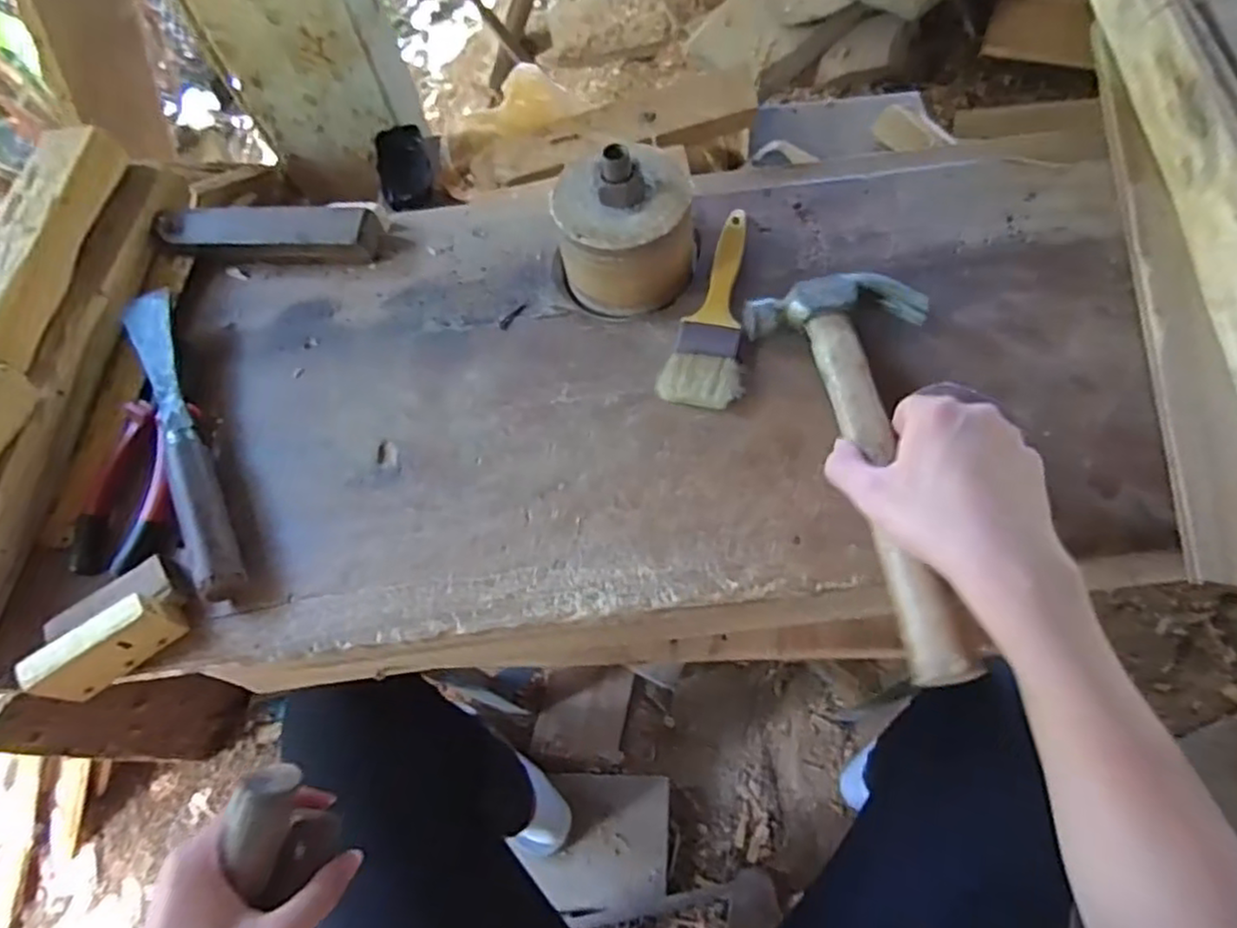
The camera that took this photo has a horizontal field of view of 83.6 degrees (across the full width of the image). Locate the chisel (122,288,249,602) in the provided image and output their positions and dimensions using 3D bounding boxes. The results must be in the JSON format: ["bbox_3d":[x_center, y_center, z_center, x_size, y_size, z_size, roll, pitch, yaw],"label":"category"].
[{"bbox_3d":[-0.320,-0.024,0.504,0.034,0.020,0.268,-25,66,-8],"label":"chisel"}]

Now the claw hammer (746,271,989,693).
[{"bbox_3d":[0.161,-0.006,0.430,0.116,0.024,0.276,-5,61,1],"label":"claw hammer"}]

